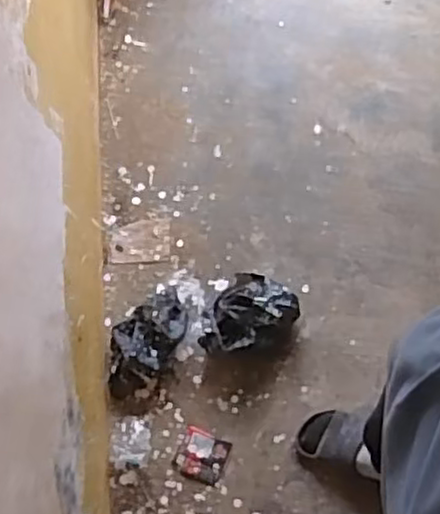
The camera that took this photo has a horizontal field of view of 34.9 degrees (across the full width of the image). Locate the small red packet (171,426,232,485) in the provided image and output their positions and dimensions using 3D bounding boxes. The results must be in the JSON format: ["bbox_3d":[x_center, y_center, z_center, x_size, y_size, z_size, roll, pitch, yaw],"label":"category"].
[{"bbox_3d":[-0.035,0.384,1.348,0.090,0.006,0.089,21,74,9],"label":"small red packet"}]

